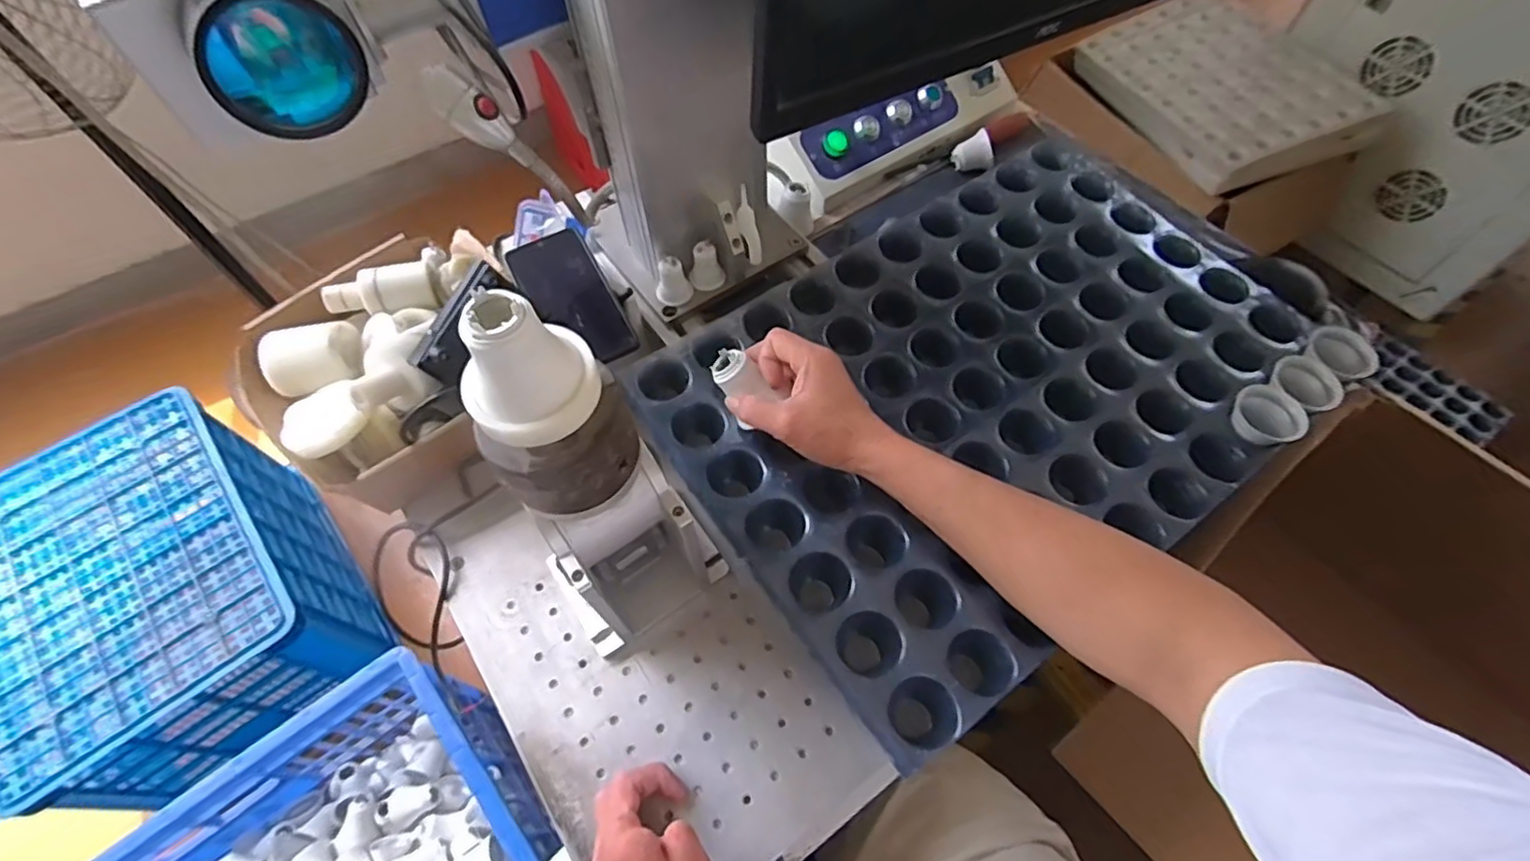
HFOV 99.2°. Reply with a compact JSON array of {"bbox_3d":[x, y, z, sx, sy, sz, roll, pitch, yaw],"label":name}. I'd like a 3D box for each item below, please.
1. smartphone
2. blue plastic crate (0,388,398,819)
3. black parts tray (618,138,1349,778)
[{"bbox_3d":[-0.175,-0.119,0.592,0.070,0.013,0.160,-26,63,-15],"label":"smartphone"},{"bbox_3d":[-1.044,0.283,1.160,0.413,0.304,0.602,-34,66,-18],"label":"blue plastic crate"},{"bbox_3d":[0.201,-0.049,0.569,0.557,0.040,0.377,-32,65,-17],"label":"black parts tray"}]

